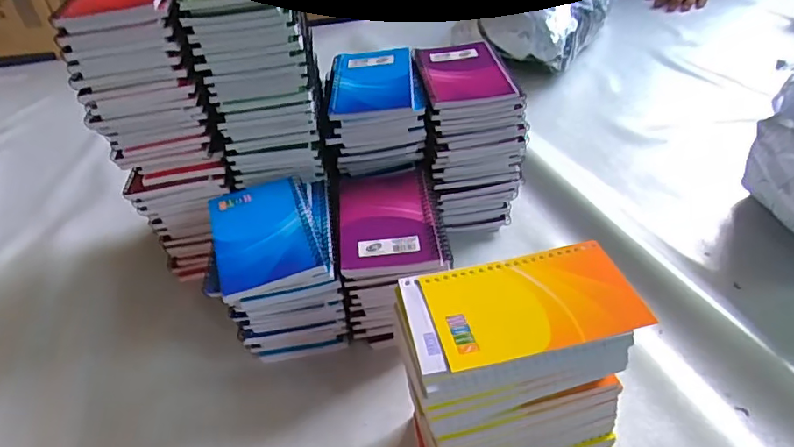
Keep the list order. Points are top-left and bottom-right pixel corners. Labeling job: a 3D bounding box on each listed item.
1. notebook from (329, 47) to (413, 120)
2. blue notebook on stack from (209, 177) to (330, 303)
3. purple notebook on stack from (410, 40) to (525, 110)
[{"bbox_3d":[-0.026,-0.145,0.552,0.080,0.008,0.129,-5,41,3],"label":"notebook"},{"bbox_3d":[-0.112,0.007,0.462,0.085,0.012,0.127,-15,39,-12],"label":"blue notebook on stack"},{"bbox_3d":[0.066,-0.155,0.558,0.085,0.012,0.126,-9,41,-3],"label":"purple notebook on stack"}]

